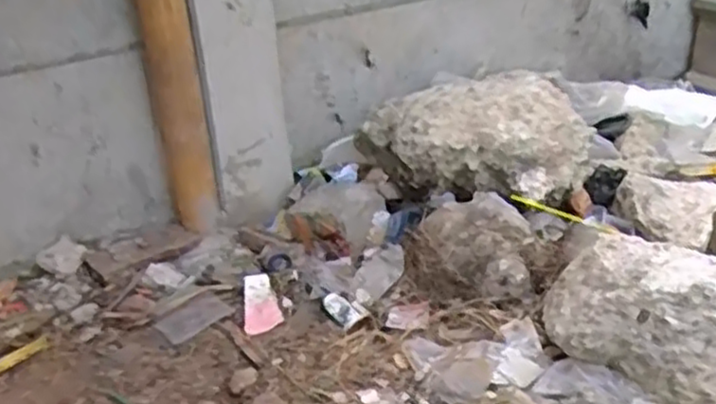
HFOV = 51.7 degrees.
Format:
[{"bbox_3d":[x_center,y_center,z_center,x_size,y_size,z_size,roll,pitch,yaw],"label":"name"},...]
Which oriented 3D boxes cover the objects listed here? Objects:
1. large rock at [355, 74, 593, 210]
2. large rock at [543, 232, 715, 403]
[{"bbox_3d":[0.232,-0.133,1.554,0.481,0.190,0.229,6,29,20],"label":"large rock"},{"bbox_3d":[0.463,0.180,1.167,0.328,0.213,0.243,6,29,20],"label":"large rock"}]

